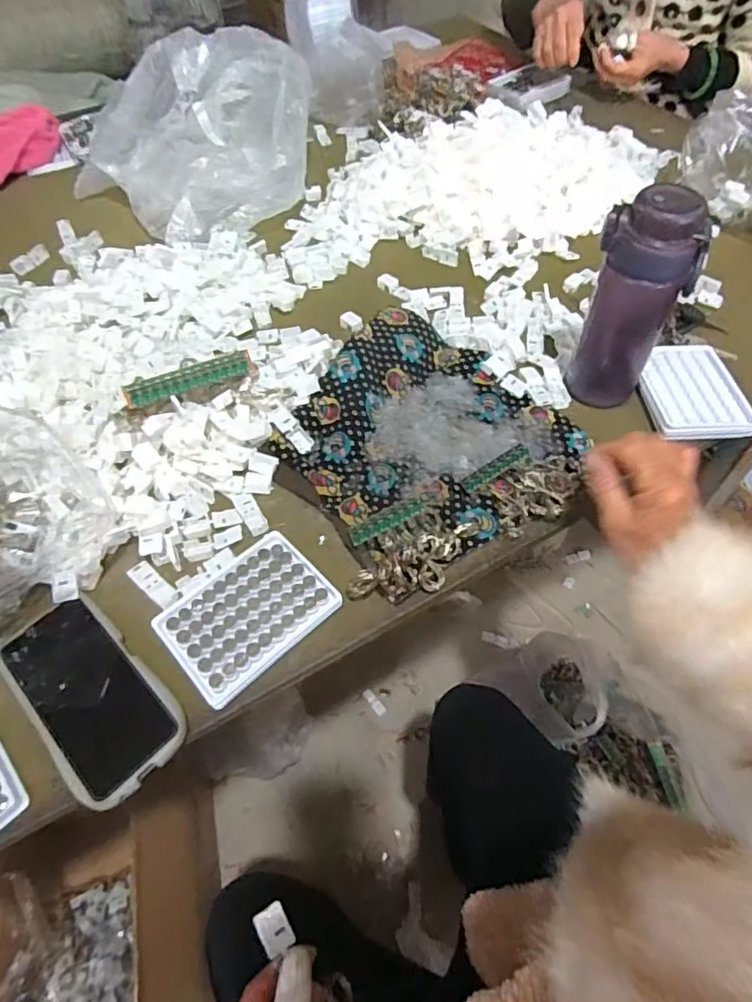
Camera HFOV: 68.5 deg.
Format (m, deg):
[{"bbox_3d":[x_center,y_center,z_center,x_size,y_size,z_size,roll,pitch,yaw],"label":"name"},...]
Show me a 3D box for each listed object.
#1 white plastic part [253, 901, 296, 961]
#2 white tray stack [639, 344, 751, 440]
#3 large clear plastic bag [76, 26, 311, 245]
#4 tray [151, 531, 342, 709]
[{"bbox_3d":[-0.070,0.293,0.379,0.020,0.004,0.026,-23,69,-24],"label":"white plastic part"},{"bbox_3d":[0.333,-0.121,0.585,0.096,0.014,0.140,-2,56,2],"label":"white tray stack"},{"bbox_3d":[-0.259,-0.548,0.828,0.341,0.151,0.299,38,66,25],"label":"large clear plastic bag"},{"bbox_3d":[-0.107,0.091,0.460,0.129,0.011,0.097,-38,62,-20],"label":"tray"}]

